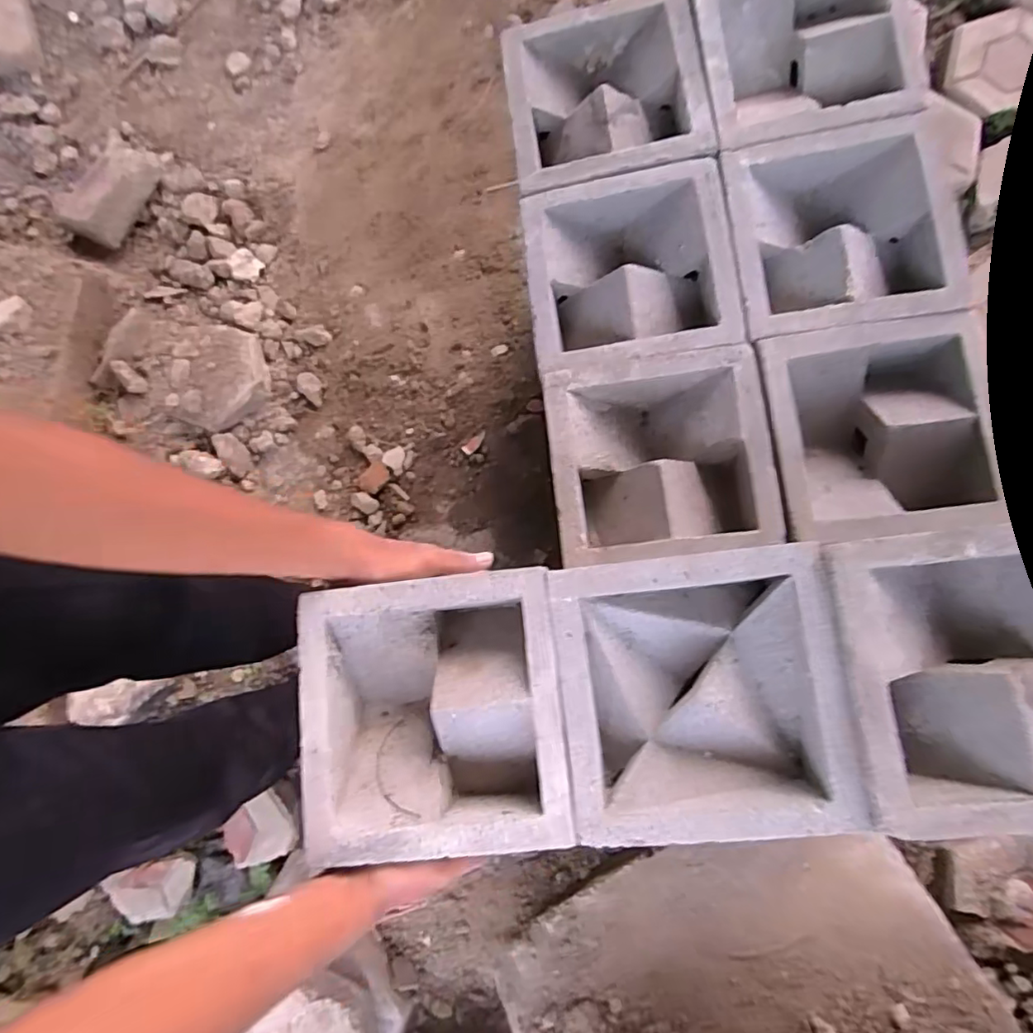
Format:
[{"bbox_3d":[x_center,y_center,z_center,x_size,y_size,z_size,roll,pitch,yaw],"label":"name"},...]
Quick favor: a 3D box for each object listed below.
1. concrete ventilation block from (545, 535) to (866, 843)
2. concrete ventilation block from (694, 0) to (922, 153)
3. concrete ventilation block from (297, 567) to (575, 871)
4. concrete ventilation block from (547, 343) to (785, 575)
[{"bbox_3d":[0.132,0.132,0.444,0.193,0.079,0.196,-7,82,6],"label":"concrete ventilation block"},{"bbox_3d":[0.296,-0.486,0.617,0.209,0.075,0.219,-5,82,6],"label":"concrete ventilation block"},{"bbox_3d":[-0.066,0.152,0.471,0.199,0.075,0.198,-6,79,0],"label":"concrete ventilation block"},{"bbox_3d":[0.136,-0.057,0.583,0.202,0.070,0.195,-7,82,6],"label":"concrete ventilation block"}]

